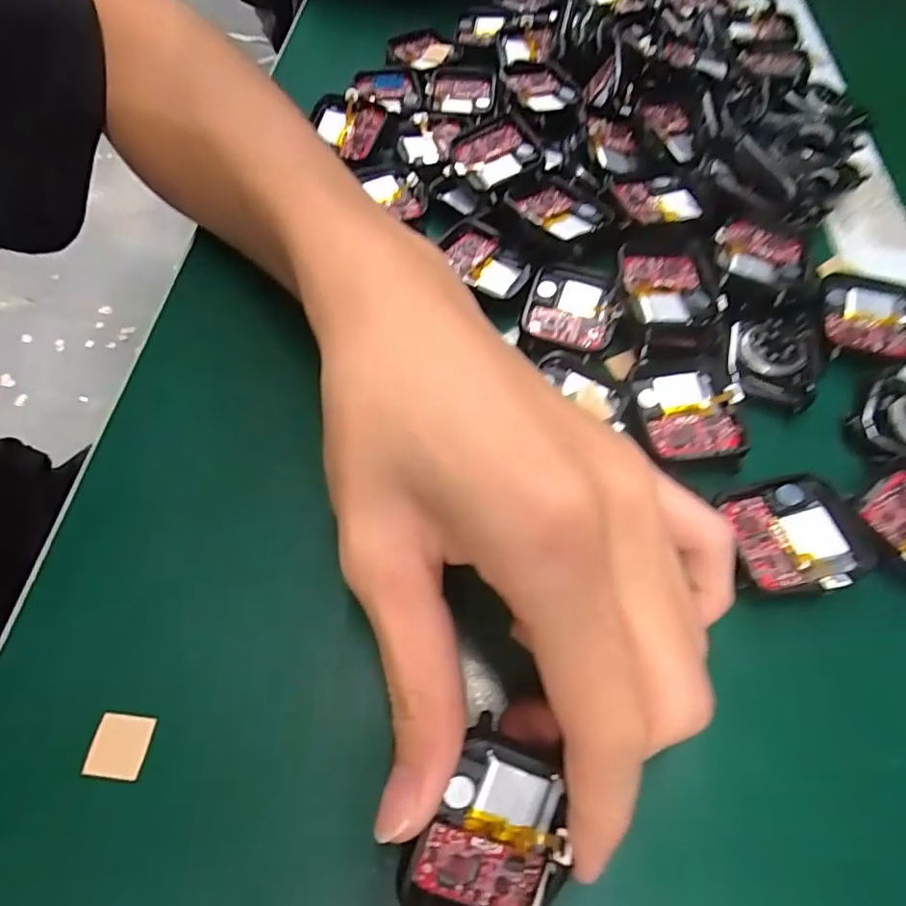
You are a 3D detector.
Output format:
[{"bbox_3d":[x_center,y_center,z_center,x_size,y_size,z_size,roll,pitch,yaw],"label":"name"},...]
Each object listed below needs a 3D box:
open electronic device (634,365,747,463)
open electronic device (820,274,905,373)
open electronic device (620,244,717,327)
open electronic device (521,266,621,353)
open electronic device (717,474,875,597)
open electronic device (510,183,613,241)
[{"bbox_3d":[0.085,-0.015,0.195,0.037,0.008,0.039,1,61,-2],"label":"open electronic device"},{"bbox_3d":[0.168,-0.054,0.217,0.035,0.008,0.043,16,61,7],"label":"open electronic device"},{"bbox_3d":[0.084,-0.066,0.213,0.036,0.006,0.038,-1,61,-3],"label":"open electronic device"},{"bbox_3d":[0.048,-0.059,0.218,0.036,0.009,0.036,16,62,7],"label":"open electronic device"},{"bbox_3d":[0.111,0.026,0.172,0.044,0.008,0.037,-3,61,-4],"label":"open electronic device"},{"bbox_3d":[0.047,-0.106,0.235,0.034,0.005,0.037,-32,67,-18],"label":"open electronic device"}]

